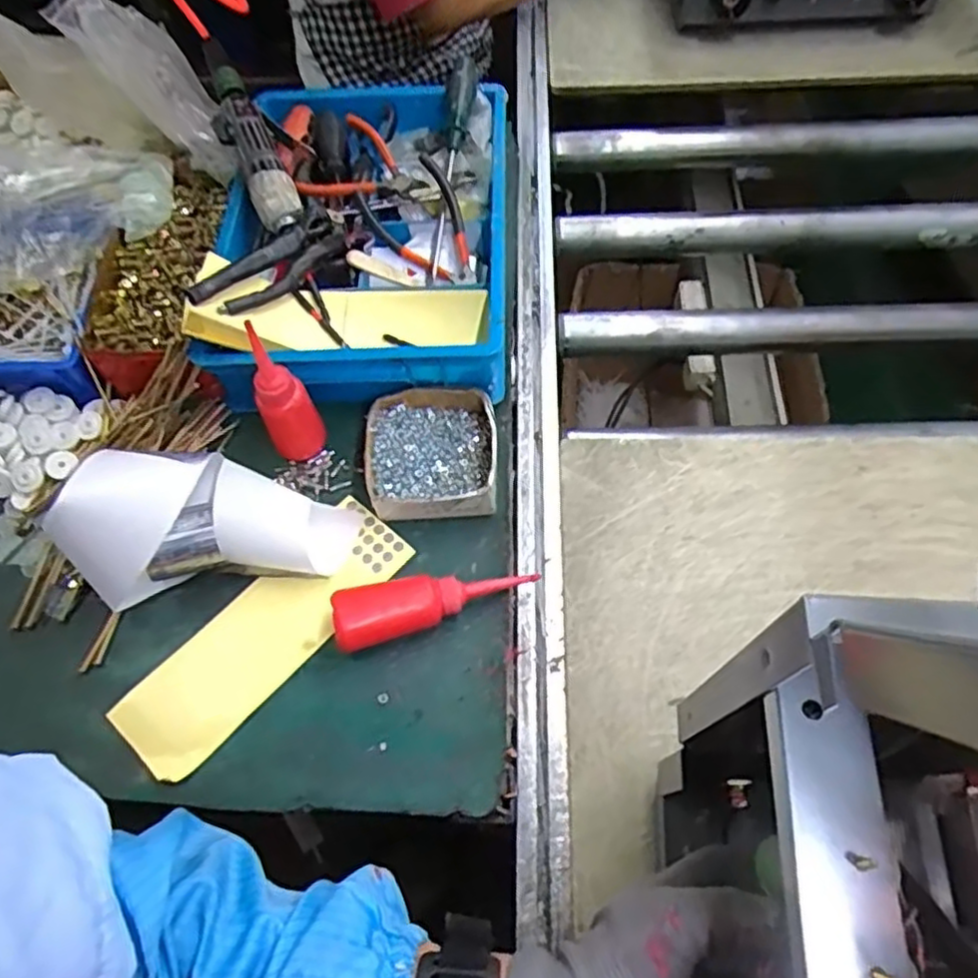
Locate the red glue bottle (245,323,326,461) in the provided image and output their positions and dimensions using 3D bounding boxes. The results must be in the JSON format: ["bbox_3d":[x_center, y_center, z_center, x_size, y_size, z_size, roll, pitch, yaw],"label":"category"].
[{"bbox_3d":[-0.179,-0.076,0.607,0.045,0.125,0.045,17,64,11],"label":"red glue bottle"}]

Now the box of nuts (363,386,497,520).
[{"bbox_3d":[-0.051,-0.028,0.635,0.117,0.056,0.120,-5,62,0],"label":"box of nuts"}]

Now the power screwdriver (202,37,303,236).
[{"bbox_3d":[-0.247,-0.363,0.696,0.044,0.035,0.257,-25,64,-9],"label":"power screwdriver"}]

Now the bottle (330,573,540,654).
[{"bbox_3d":[-0.043,0.089,0.572,0.163,0.038,0.043,-16,63,-6],"label":"bottle"}]

